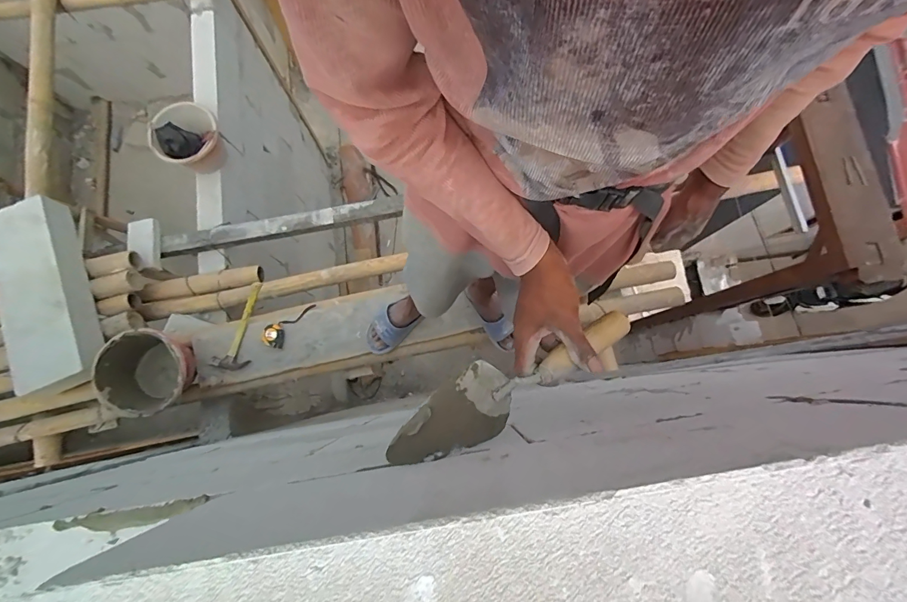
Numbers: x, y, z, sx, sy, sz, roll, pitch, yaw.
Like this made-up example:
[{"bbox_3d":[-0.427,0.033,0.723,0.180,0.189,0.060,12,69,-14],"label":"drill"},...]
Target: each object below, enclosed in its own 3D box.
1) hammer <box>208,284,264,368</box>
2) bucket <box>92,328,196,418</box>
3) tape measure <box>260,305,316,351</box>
[{"bbox_3d":[-0.664,0.088,1.302,0.105,0.033,0.291,18,79,5],"label":"hammer"},{"bbox_3d":[-0.896,0.218,1.213,0.229,0.170,0.238,0,78,1],"label":"bucket"},{"bbox_3d":[-0.534,0.067,1.295,0.083,0.054,0.178,32,81,7],"label":"tape measure"}]

